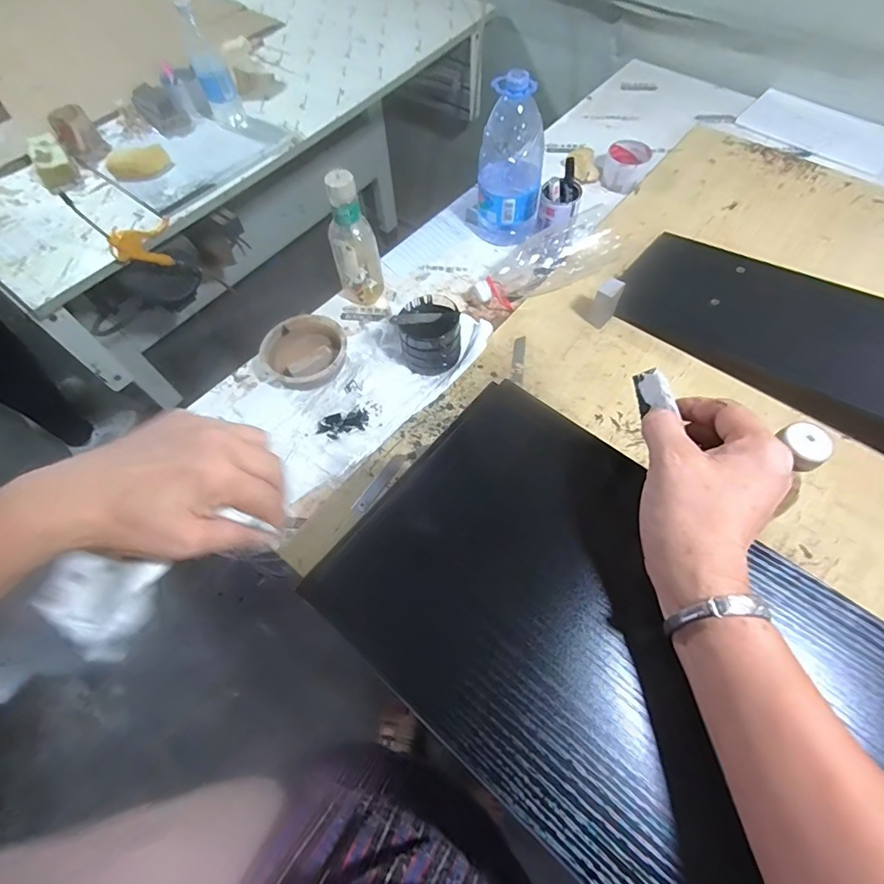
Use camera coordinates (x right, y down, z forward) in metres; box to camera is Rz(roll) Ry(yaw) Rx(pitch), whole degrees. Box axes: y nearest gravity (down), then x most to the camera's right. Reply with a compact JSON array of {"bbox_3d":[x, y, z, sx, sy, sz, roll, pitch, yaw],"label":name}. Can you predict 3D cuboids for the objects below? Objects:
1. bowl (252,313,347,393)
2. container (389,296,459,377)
[{"bbox_3d":[-0.214,-0.137,0.715,0.123,0.036,0.129,0,62,1],"label":"bowl"},{"bbox_3d":[-0.023,-0.164,0.695,0.093,0.089,0.095,-10,63,-4],"label":"container"}]

